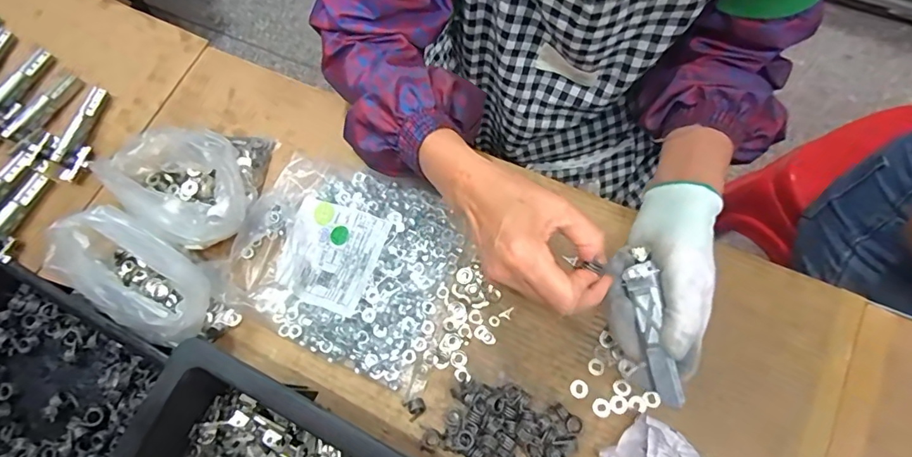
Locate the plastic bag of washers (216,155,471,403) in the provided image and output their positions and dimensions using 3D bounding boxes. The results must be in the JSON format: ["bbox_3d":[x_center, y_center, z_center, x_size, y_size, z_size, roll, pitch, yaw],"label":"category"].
[{"bbox_3d":[-0.108,0.028,0.474,0.221,0.035,0.183,22,76,12],"label":"plastic bag of washers"}]

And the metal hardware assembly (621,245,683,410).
[{"bbox_3d":[0.141,0.070,0.345,0.020,0.026,0.106,-9,77,-1],"label":"metal hardware assembly"}]

